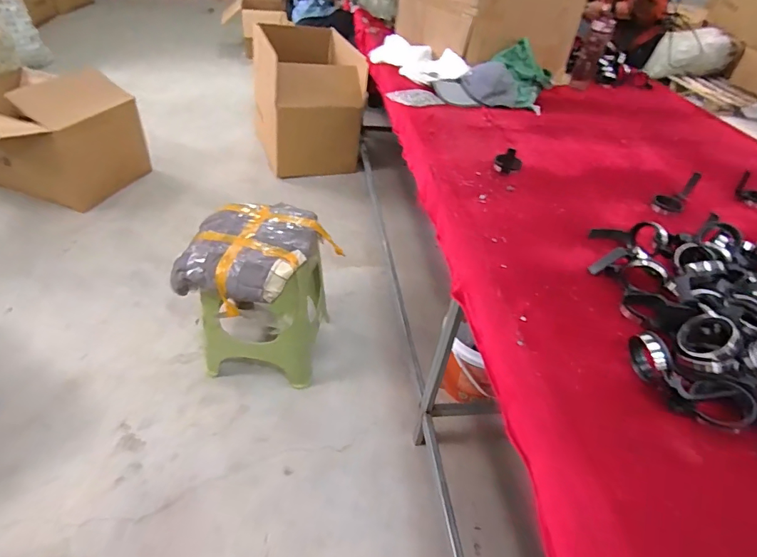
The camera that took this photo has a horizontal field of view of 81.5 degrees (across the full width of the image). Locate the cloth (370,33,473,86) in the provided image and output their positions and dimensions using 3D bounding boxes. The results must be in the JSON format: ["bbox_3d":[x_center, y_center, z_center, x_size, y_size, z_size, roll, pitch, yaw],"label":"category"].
[{"bbox_3d":[0.144,-0.730,1.471,0.144,0.085,0.416,-16,47,-23],"label":"cloth"}]

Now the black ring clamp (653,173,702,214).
[{"bbox_3d":[0.638,-0.179,0.951,0.057,0.076,0.084,34,49,26],"label":"black ring clamp"}]

